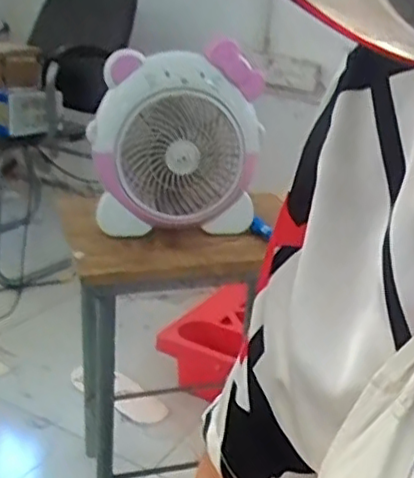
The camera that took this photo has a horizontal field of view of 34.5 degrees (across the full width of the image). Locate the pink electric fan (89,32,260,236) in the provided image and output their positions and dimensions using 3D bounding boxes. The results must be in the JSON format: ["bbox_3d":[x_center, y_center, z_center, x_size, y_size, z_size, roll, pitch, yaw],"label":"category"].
[{"bbox_3d":[-0.047,-0.146,1.005,0.251,0.251,0.130,-1,22,-14],"label":"pink electric fan"}]

